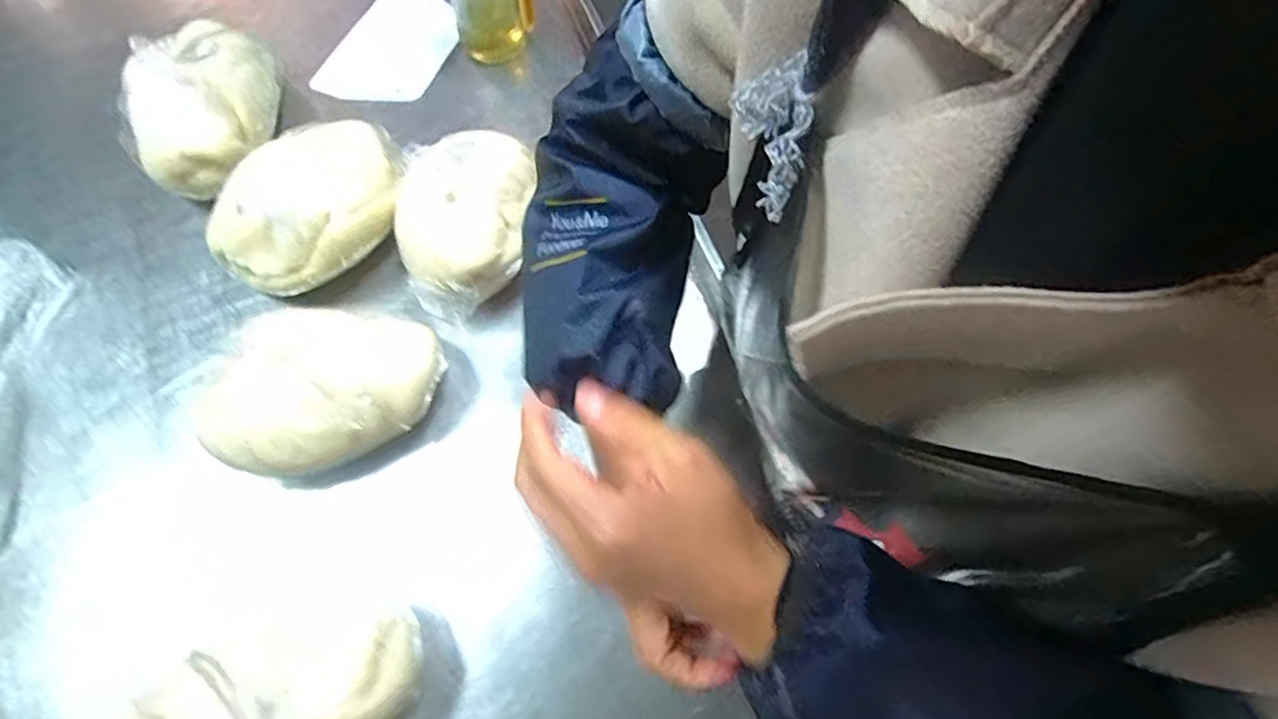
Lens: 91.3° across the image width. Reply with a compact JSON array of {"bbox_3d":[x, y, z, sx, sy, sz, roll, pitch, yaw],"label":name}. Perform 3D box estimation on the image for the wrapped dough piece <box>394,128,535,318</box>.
[{"bbox_3d":[-0.157,-0.122,0.585,0.124,0.113,0.147,7,67,0],"label":"wrapped dough piece"}]

